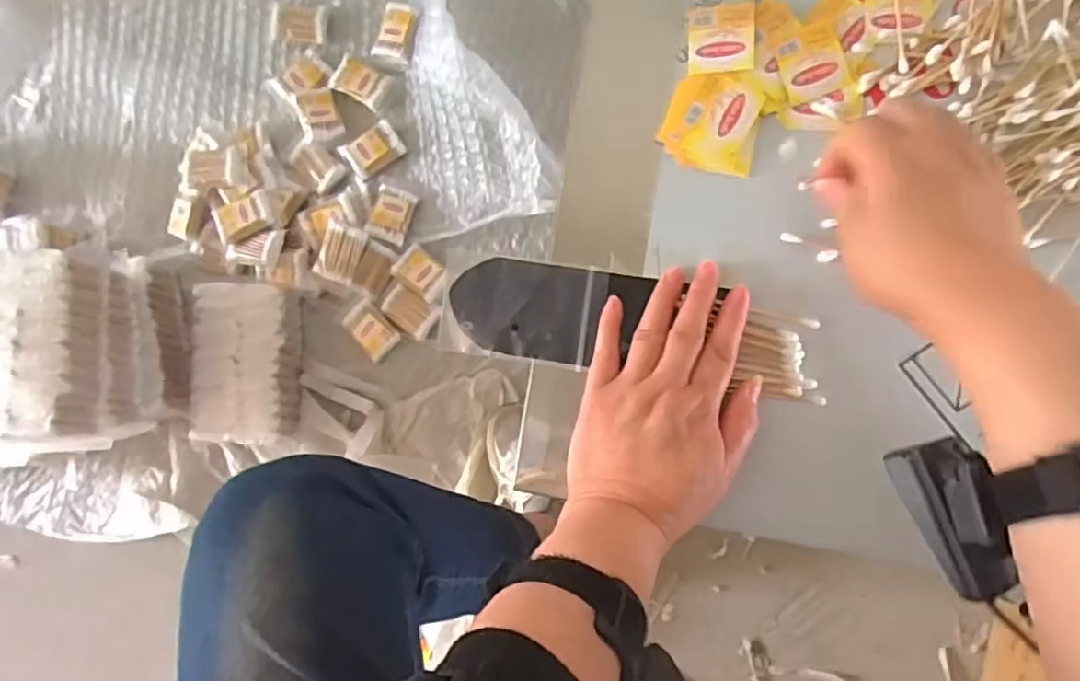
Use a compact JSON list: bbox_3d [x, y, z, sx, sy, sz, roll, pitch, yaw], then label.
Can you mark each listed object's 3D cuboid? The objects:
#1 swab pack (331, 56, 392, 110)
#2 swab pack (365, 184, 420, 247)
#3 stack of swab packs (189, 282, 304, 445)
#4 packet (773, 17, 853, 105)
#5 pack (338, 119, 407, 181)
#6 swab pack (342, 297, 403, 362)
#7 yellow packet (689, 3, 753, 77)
[{"bbox_3d":[-0.246,-0.356,0.919,0.073,0.009,0.051,29,90,9],"label":"swab pack"},{"bbox_3d":[-0.202,-0.170,0.903,0.053,0.017,0.073,16,88,8],"label":"swab pack"},{"bbox_3d":[-0.386,0.029,0.872,0.119,0.074,0.203,-3,85,7],"label":"stack of swab packs"},{"bbox_3d":[0.167,-0.172,0.408,0.039,0.006,0.043,-18,83,6],"label":"packet"},{"bbox_3d":[-0.230,-0.264,0.923,0.076,0.015,0.057,-36,82,3],"label":"pack"},{"bbox_3d":[-0.225,-0.014,0.896,0.049,0.030,0.069,-39,82,3],"label":"swab pack"},{"bbox_3d":[0.114,-0.190,0.418,0.040,0.004,0.048,0,77,16],"label":"yellow packet"}]

